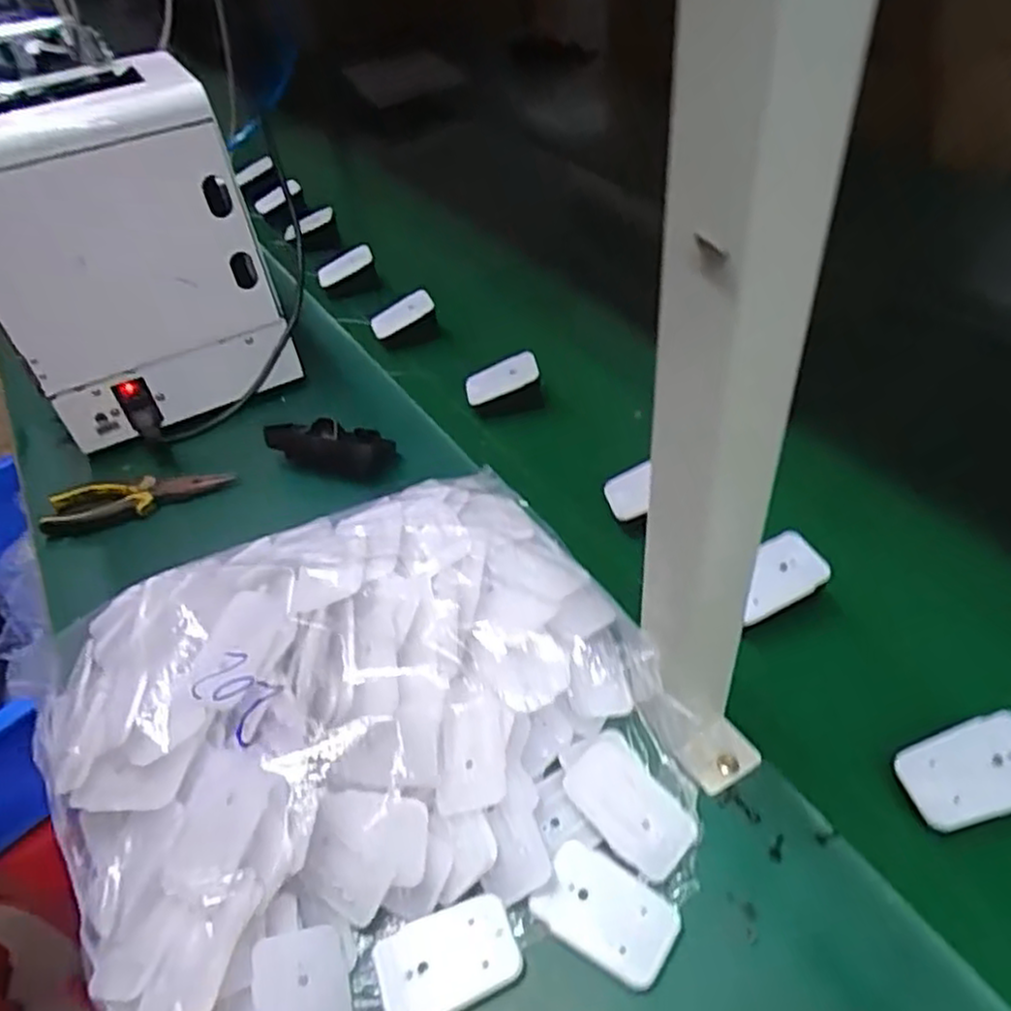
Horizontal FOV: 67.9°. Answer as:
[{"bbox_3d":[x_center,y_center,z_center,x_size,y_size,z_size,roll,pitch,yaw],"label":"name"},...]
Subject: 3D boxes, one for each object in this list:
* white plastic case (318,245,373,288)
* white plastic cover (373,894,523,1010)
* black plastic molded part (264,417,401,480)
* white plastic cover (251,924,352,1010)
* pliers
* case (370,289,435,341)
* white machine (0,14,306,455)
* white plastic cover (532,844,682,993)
[{"bbox_3d":[-0.194,-0.286,0.900,0.078,0.025,0.016,-20,38,30],"label":"white plastic case"},{"bbox_3d":[-0.028,0.221,0.366,0.067,0.007,0.043,-19,46,-12],"label":"white plastic cover"},{"bbox_3d":[-0.156,-0.056,0.655,0.113,0.032,0.038,8,47,14],"label":"black plastic molded part"},{"bbox_3d":[-0.094,0.236,0.351,0.042,0.007,0.067,-3,47,-22],"label":"white plastic cover"},{"bbox_3d":[-0.317,-0.006,0.651,0.152,0.020,0.044,-11,45,-4],"label":"pliers"},{"bbox_3d":[-0.113,-0.207,0.818,0.075,0.026,0.017,-25,41,22],"label":"case"},{"bbox_3d":[-0.352,-0.252,0.694,0.220,0.292,0.231,-19,46,-12],"label":"white machine"},{"bbox_3d":[0.050,0.203,0.375,0.067,0.005,0.045,24,53,27],"label":"white plastic cover"}]

